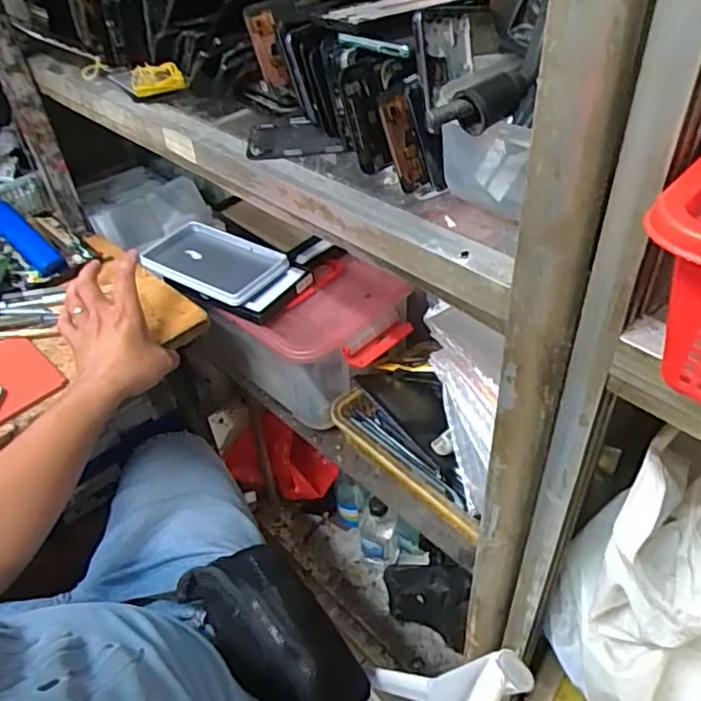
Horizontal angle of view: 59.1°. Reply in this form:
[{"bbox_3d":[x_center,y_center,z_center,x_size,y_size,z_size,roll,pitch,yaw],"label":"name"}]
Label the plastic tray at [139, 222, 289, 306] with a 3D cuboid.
[{"bbox_3d":[-0.177,-0.114,0.794,0.183,0.021,0.108,20,49,26],"label":"plastic tray"}]

